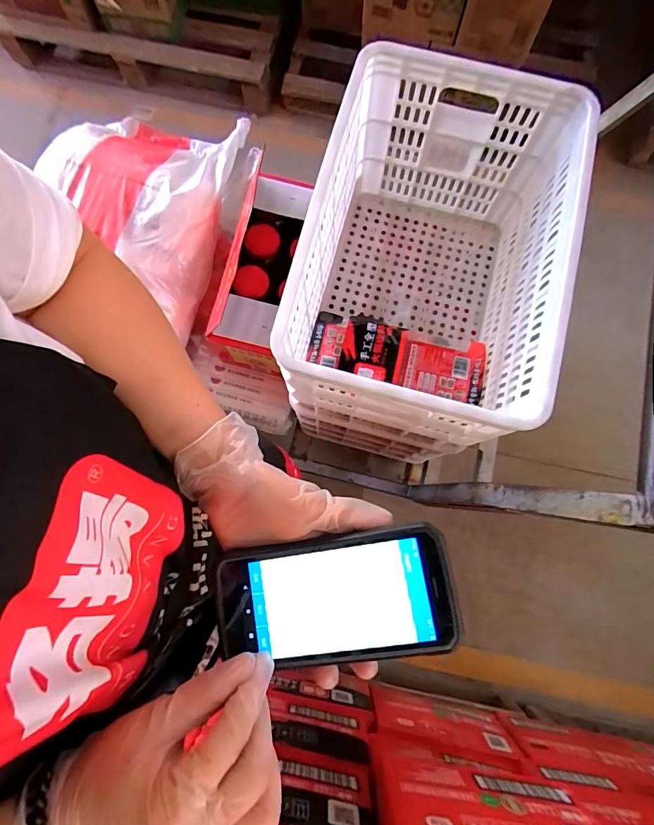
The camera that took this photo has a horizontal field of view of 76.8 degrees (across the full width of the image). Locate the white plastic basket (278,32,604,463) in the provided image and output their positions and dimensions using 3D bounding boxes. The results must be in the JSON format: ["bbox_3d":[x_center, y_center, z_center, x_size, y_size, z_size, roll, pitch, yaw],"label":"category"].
[{"bbox_3d":[0.163,-0.243,0.745,0.360,0.370,0.552,16,78,2],"label":"white plastic basket"}]

